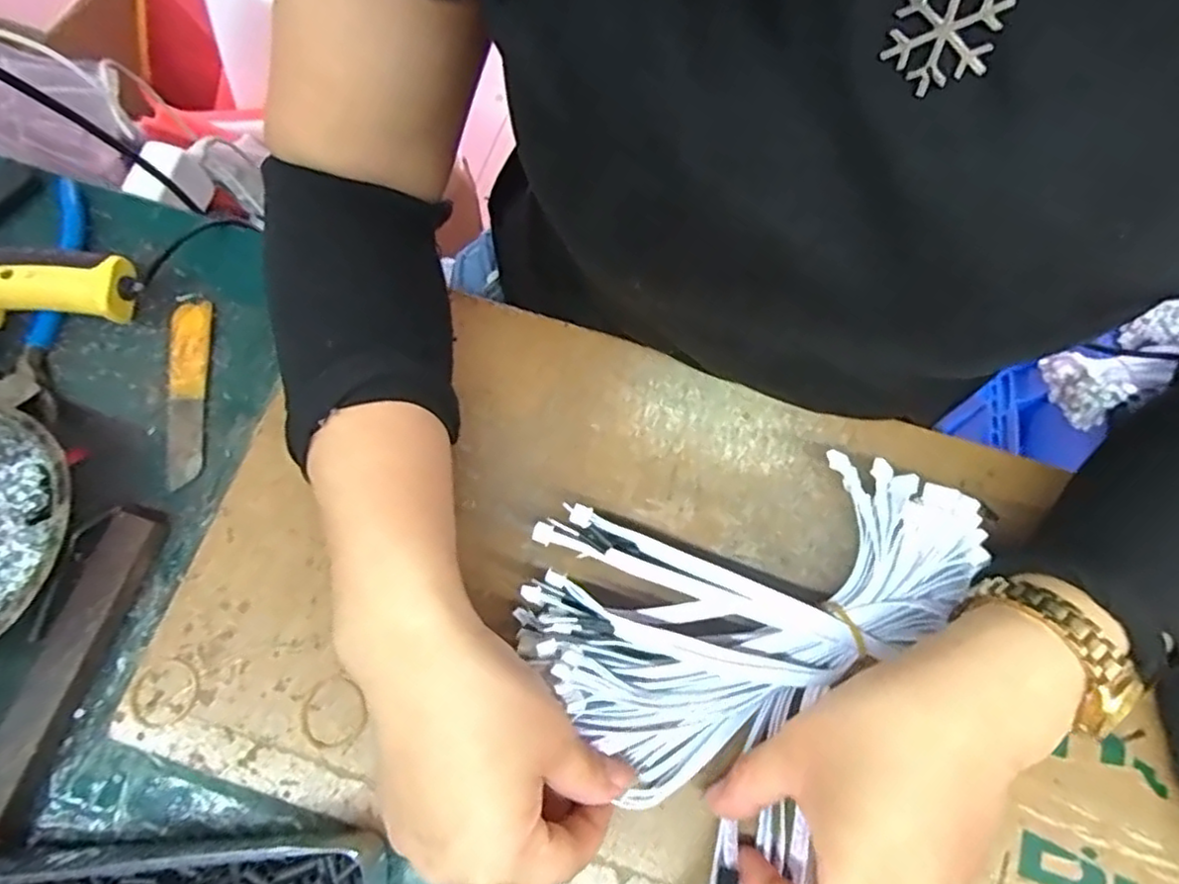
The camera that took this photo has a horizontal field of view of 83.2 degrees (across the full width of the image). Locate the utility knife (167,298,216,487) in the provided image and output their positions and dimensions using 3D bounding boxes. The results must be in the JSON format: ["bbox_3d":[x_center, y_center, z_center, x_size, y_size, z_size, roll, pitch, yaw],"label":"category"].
[{"bbox_3d":[-0.208,-0.028,0.342,0.021,0.006,0.100,-7,73,-4],"label":"utility knife"}]

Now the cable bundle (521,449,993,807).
[{"bbox_3d":[0.060,0.062,0.299,0.202,0.045,0.125,-31,76,-11],"label":"cable bundle"}]

